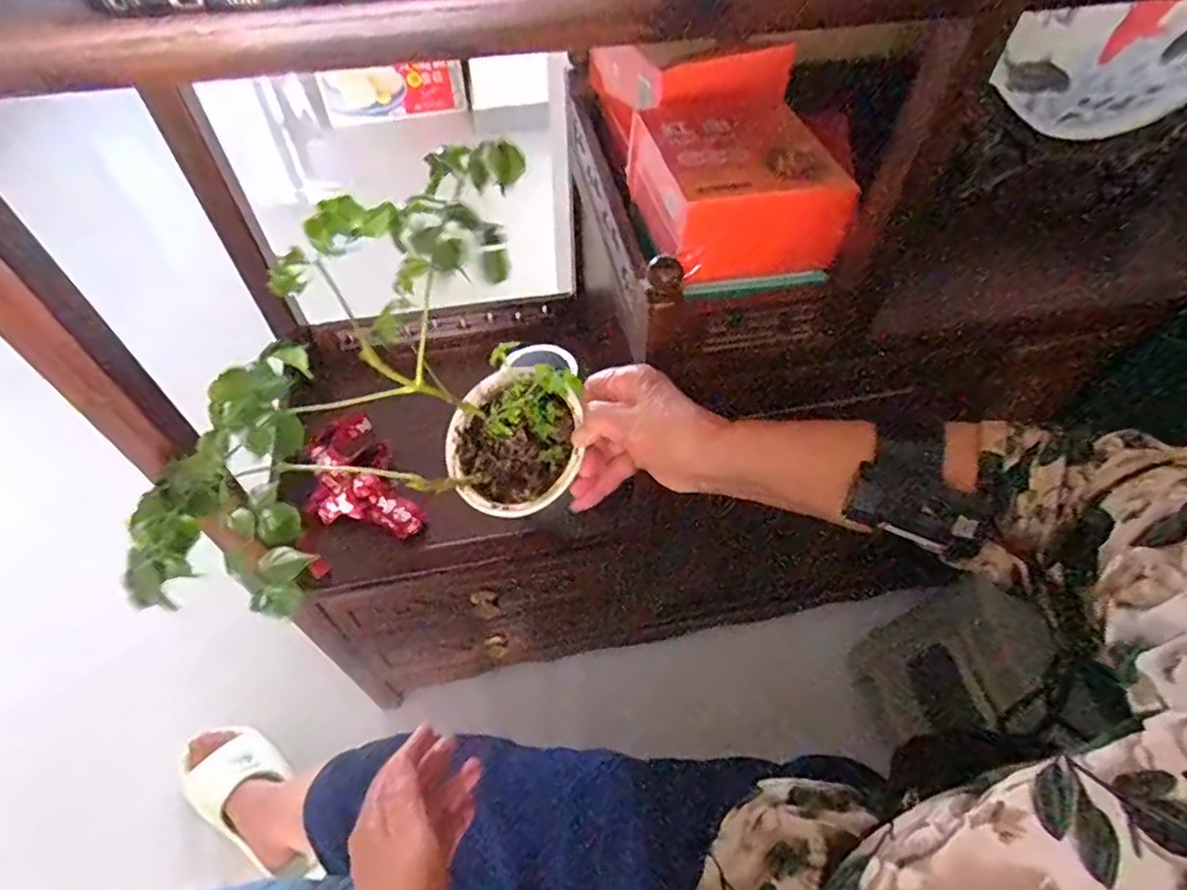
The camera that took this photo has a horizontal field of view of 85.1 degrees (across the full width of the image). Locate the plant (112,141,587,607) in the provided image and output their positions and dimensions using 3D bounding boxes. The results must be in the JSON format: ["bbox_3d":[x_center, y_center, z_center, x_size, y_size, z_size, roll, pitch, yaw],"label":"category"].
[{"bbox_3d":[-0.157,-0.036,0.393,0.278,0.197,0.164,-23,57,-17],"label":"plant"}]

